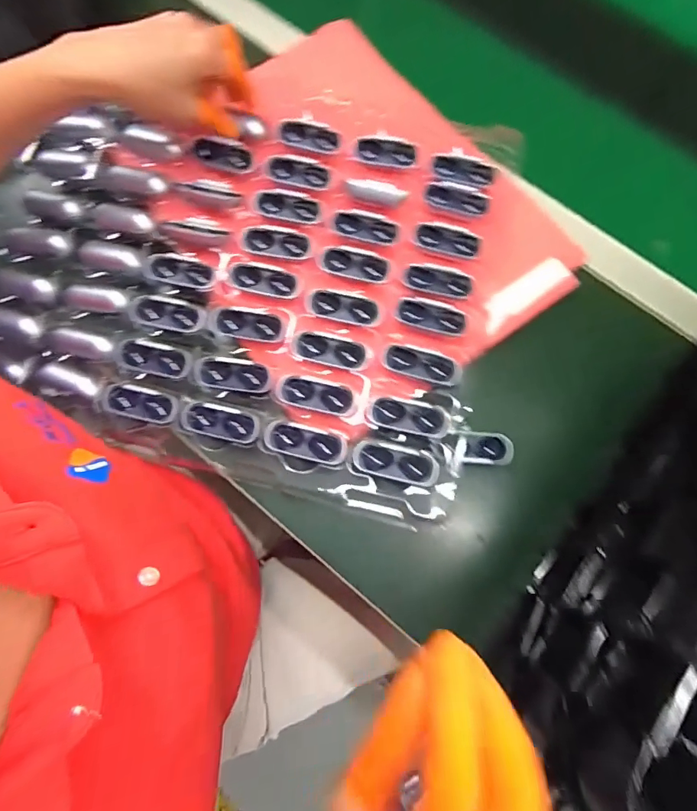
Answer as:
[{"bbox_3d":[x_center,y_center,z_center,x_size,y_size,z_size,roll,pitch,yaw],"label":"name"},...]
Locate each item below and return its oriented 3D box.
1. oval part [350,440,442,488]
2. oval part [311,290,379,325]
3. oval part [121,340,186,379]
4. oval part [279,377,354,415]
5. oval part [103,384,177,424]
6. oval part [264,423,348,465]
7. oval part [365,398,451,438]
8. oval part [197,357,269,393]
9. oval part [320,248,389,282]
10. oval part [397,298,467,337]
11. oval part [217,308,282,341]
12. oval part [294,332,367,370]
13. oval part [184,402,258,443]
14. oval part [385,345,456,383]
[{"bbox_3d":[0.035,0.043,0.342,0.063,0.006,0.025,13,76,3],"label":"oval part"},{"bbox_3d":[-0.003,-0.080,0.369,0.054,0.004,0.021,13,76,3],"label":"oval part"},{"bbox_3d":[-0.158,-0.037,0.372,0.054,0.012,0.023,12,76,3],"label":"oval part"},{"bbox_3d":[-0.025,-0.007,0.353,0.056,0.004,0.021,13,76,3],"label":"oval part"},{"bbox_3d":[-0.165,0.000,0.369,0.059,0.017,0.025,13,76,3],"label":"oval part"},{"bbox_3d":[-0.033,0.029,0.350,0.063,0.008,0.022,12,76,3],"label":"oval part"},{"bbox_3d":[0.046,0.009,0.347,0.063,0.004,0.025,11,76,2],"label":"oval part"},{"bbox_3d":[-0.093,-0.024,0.365,0.061,0.007,0.024,8,92,9],"label":"oval part"},{"bbox_3d":[0.006,-0.118,0.380,0.055,0.006,0.023,10,76,2],"label":"oval part"},{"bbox_3d":[0.067,-0.072,0.367,0.056,0.006,0.023,12,76,3],"label":"oval part"},{"bbox_3d":[-0.080,-0.066,0.367,0.054,0.006,0.020,12,76,2],"label":"oval part"},{"bbox_3d":[-0.014,-0.043,0.362,0.056,0.004,0.024,12,76,3],"label":"oval part"},{"bbox_3d":[-0.099,0.014,0.360,0.059,0.012,0.023,14,76,3],"label":"oval part"},{"bbox_3d":[0.057,-0.033,0.358,0.055,0.004,0.022,13,76,3],"label":"oval part"}]

